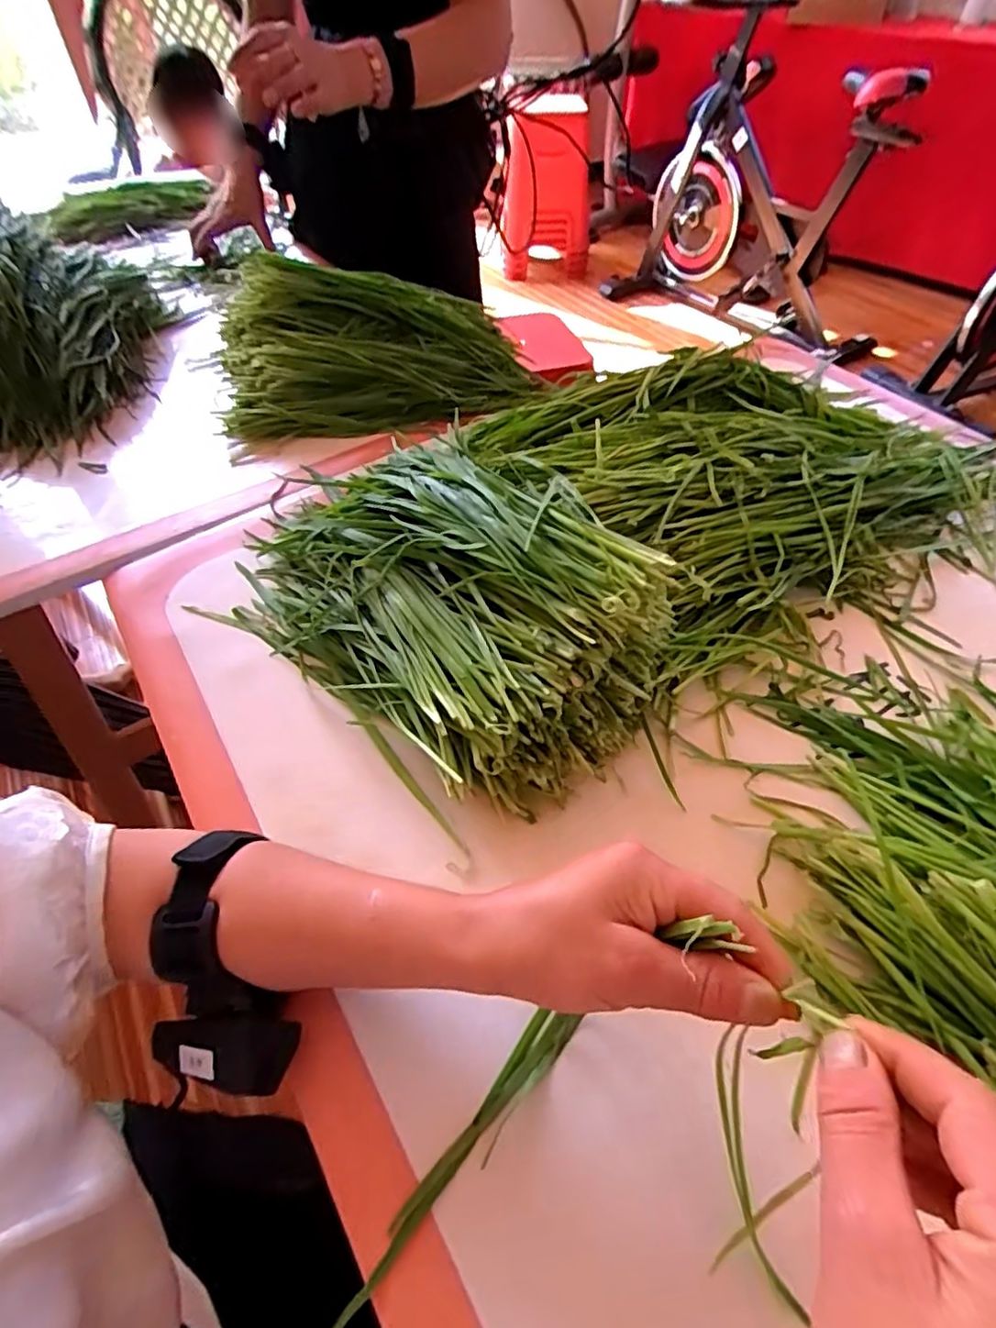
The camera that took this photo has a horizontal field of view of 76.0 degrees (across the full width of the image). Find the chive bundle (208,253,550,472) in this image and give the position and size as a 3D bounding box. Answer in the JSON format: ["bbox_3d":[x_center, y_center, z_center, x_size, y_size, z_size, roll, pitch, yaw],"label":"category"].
[{"bbox_3d":[-0.134,-0.340,0.680,0.331,0.119,0.202,-13,52,-9],"label":"chive bundle"}]

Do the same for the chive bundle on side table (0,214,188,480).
[{"bbox_3d":[-0.511,-0.355,0.670,0.329,0.153,0.318,-25,55,-18],"label":"chive bundle on side table"}]

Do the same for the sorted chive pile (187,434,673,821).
[{"bbox_3d":[-0.055,-0.065,0.448,0.351,0.128,0.193,32,58,24],"label":"sorted chive pile"}]

